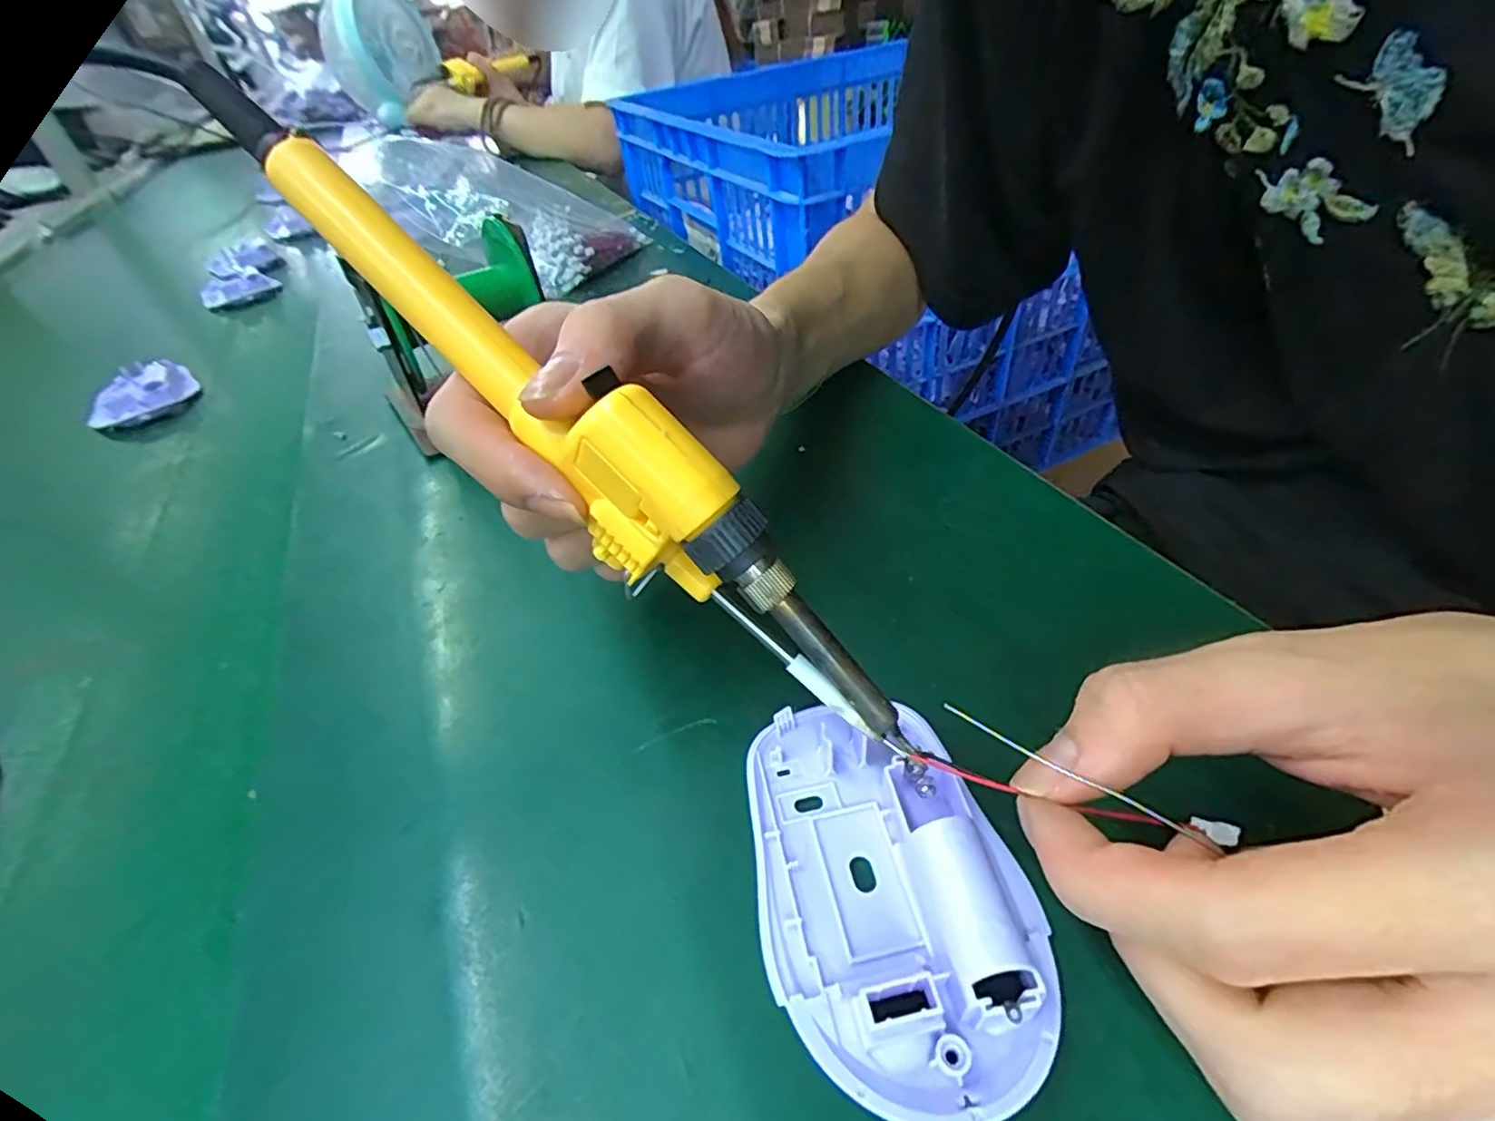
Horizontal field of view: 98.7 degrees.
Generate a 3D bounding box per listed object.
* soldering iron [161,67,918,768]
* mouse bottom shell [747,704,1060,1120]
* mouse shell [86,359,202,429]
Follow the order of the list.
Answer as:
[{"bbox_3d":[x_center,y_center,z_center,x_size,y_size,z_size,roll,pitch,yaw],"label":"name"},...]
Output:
[{"bbox_3d":[-0.048,-0.038,0.159,0.229,0.039,0.020,42,55,5],"label":"soldering iron"},{"bbox_3d":[0.032,0.073,0.154,0.059,0.020,0.094,-13,41,-6],"label":"mouse bottom shell"},{"bbox_3d":[-0.404,-0.113,0.424,0.061,0.024,0.056,-36,48,-29],"label":"mouse shell"}]

